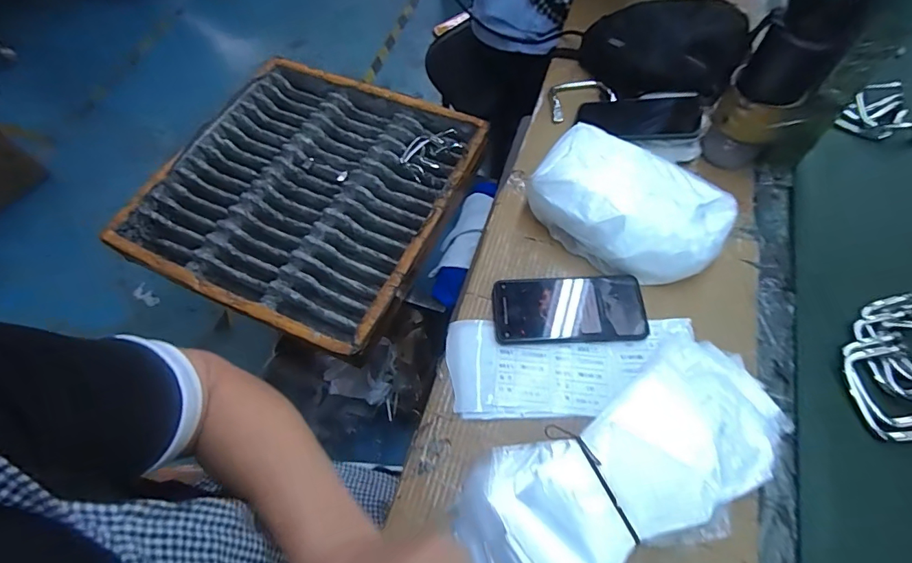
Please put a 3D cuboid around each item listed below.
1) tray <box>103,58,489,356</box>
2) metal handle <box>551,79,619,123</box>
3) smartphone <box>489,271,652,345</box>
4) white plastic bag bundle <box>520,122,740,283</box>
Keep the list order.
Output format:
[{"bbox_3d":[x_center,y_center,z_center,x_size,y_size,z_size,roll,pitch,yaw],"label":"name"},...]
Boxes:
[{"bbox_3d":[-0.283,-0.187,0.888,0.542,0.054,0.554,21,65,14],"label":"tray"},{"bbox_3d":[0.185,-0.280,0.684,0.092,0.020,0.066,-13,62,-4],"label":"metal handle"},{"bbox_3d":[0.127,0.029,0.514,0.166,0.010,0.082,-2,62,2],"label":"smartphone"},{"bbox_3d":[0.199,-0.084,0.539,0.212,0.092,0.125,31,68,18],"label":"white plastic bag bundle"}]

